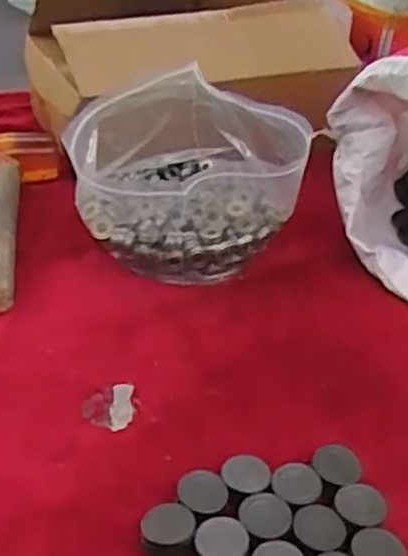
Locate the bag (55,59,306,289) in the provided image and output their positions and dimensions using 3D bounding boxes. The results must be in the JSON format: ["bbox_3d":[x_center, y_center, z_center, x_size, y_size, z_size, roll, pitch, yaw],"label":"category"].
[{"bbox_3d":[-0.008,-0.097,0.668,0.195,0.167,0.173,12,36,10],"label":"bag"}]

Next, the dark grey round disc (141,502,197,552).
[{"bbox_3d":[-0.022,0.156,0.437,0.032,0.012,0.031,3,35,-2],"label":"dark grey round disc"}]

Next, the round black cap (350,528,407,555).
[{"bbox_3d":[0.105,0.168,0.426,0.032,0.013,0.033,3,35,-2],"label":"round black cap"}]

